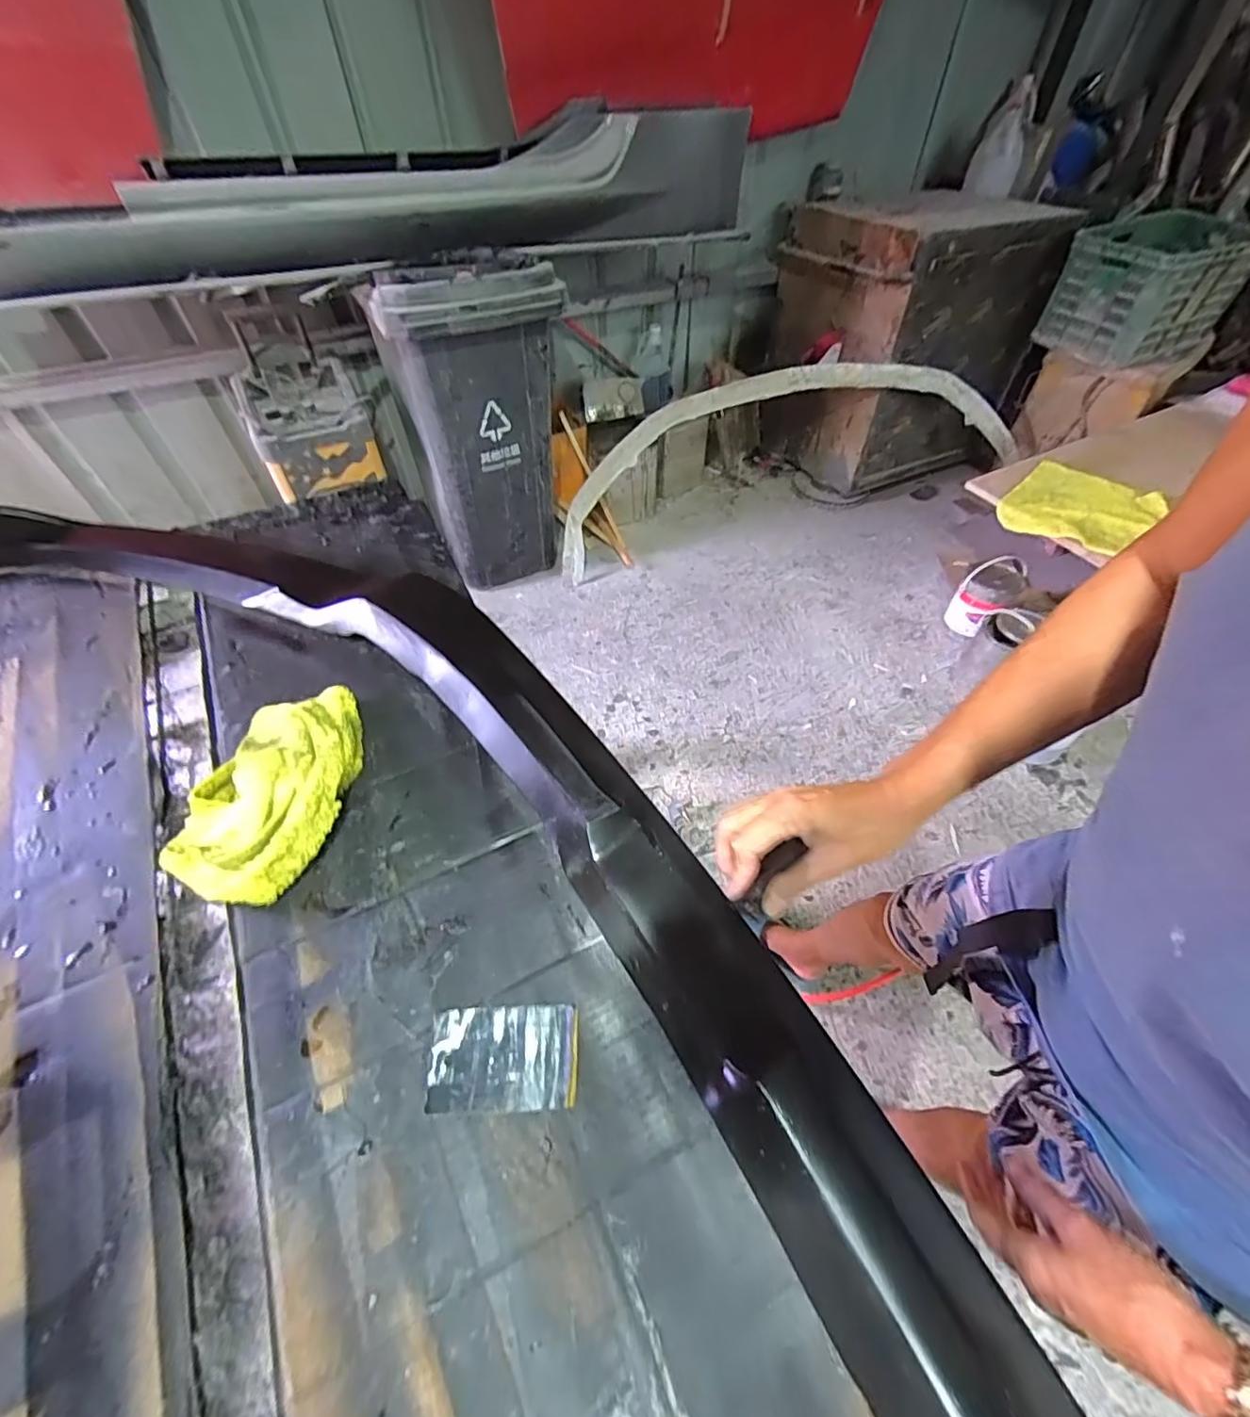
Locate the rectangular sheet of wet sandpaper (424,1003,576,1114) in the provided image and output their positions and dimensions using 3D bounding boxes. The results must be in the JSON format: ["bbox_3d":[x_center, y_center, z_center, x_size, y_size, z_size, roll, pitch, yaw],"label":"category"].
[{"bbox_3d":[-0.096,0.274,0.444,0.113,0.004,0.070,-2,54,-1],"label":"rectangular sheet of wet sandpaper"}]

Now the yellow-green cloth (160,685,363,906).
[{"bbox_3d":[-0.342,0.068,0.561,0.150,0.063,0.229,12,51,11],"label":"yellow-green cloth"}]

